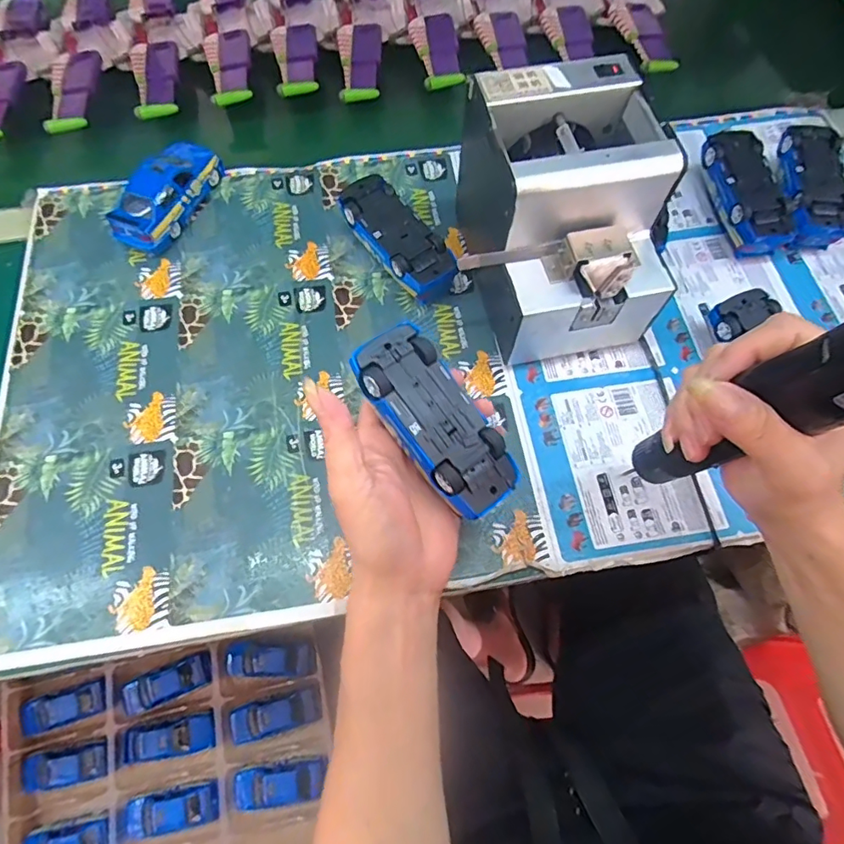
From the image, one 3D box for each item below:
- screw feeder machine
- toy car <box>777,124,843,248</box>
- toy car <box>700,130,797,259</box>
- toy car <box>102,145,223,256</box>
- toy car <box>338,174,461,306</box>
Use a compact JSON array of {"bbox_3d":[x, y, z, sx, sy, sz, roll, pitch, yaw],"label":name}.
[{"bbox_3d":[0.103,-0.160,0.414,0.149,0.146,0.172,-12,68,-6],"label":"screw feeder machine"},{"bbox_3d":[0.380,-0.226,0.497,0.059,0.046,0.134,13,67,5],"label":"toy car"},{"bbox_3d":[0.312,-0.221,0.494,0.055,0.045,0.131,-8,67,-4],"label":"toy car"},{"bbox_3d":[-0.247,-0.222,0.493,0.051,0.043,0.126,20,68,8],"label":"toy car"},{"bbox_3d":[-0.024,-0.165,0.470,0.056,0.046,0.131,-33,71,-14],"label":"toy car"}]

